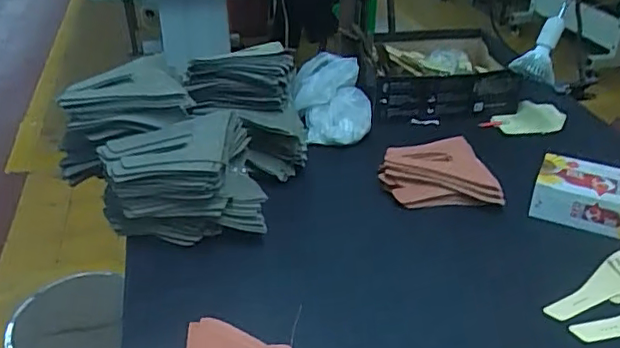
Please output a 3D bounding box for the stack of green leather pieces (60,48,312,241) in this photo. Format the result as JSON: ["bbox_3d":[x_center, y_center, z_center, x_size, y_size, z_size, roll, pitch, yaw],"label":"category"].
[{"bbox_3d":[-0.208,-0.070,0.981,0.370,0.186,0.356,10,34,15],"label":"stack of green leather pieces"}]

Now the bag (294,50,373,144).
[{"bbox_3d":[0.046,-0.144,1.135,0.147,0.144,0.144,0,33,0],"label":"bag"}]

